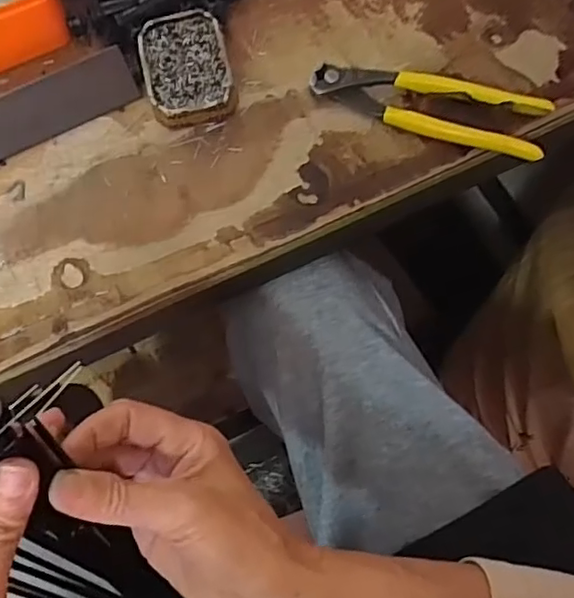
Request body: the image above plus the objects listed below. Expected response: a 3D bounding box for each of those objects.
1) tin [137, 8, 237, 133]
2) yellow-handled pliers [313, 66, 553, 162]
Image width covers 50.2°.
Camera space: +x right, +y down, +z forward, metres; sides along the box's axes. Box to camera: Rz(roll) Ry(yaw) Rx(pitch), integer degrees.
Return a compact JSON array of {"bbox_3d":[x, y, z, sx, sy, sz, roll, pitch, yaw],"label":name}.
[{"bbox_3d":[-0.073,-0.168,0.450,0.060,0.022,0.091,-14,69,-4],"label":"tin"},{"bbox_3d":[0.099,-0.138,0.432,0.163,0.017,0.047,19,70,9],"label":"yellow-handled pliers"}]

